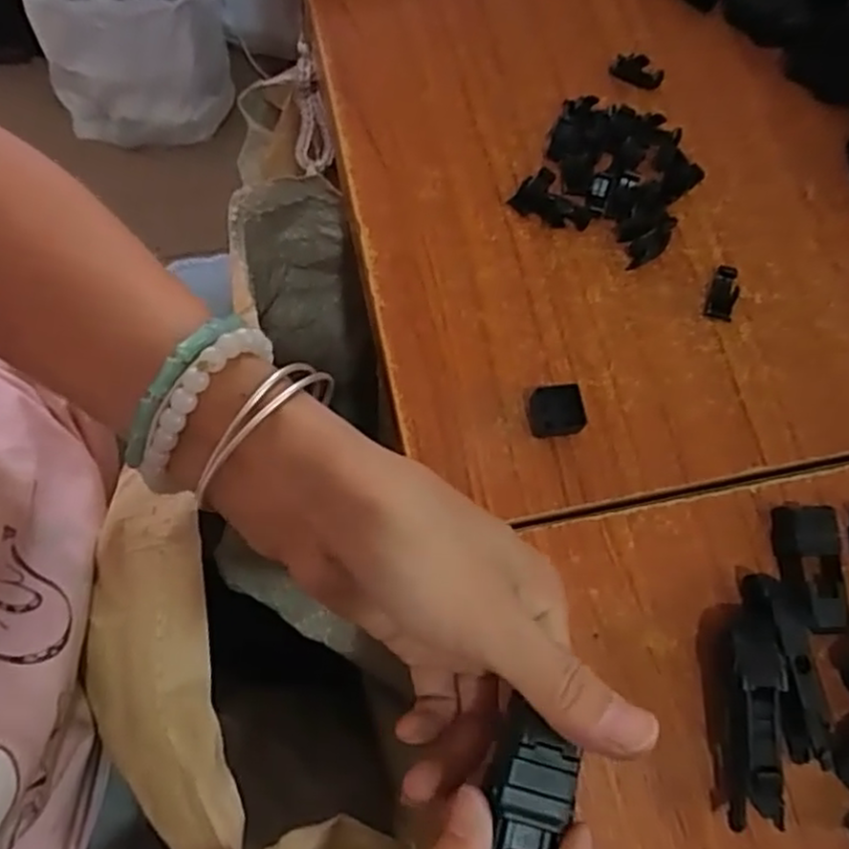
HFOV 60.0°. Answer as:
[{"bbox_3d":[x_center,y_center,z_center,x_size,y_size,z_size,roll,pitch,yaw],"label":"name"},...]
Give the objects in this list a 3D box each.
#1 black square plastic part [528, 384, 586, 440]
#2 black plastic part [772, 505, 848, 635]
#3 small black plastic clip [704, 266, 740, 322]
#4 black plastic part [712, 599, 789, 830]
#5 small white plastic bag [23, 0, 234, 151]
[{"bbox_3d":[0.057,-0.005,0.319,0.023,0.016,0.019,-2,72,-6],"label":"black square plastic part"},{"bbox_3d":[0.160,0.060,0.306,0.025,0.015,0.051,3,72,-4],"label":"black plastic part"},{"bbox_3d":[0.142,-0.062,0.349,0.012,0.004,0.027,23,72,3],"label":"small black plastic clip"},{"bbox_3d":[0.125,0.112,0.282,0.019,0.028,0.078,6,72,-3],"label":"black plastic part"},{"bbox_3d":[-0.386,-0.502,0.983,0.237,0.186,0.166,-8,73,-7],"label":"small white plastic bag"}]

